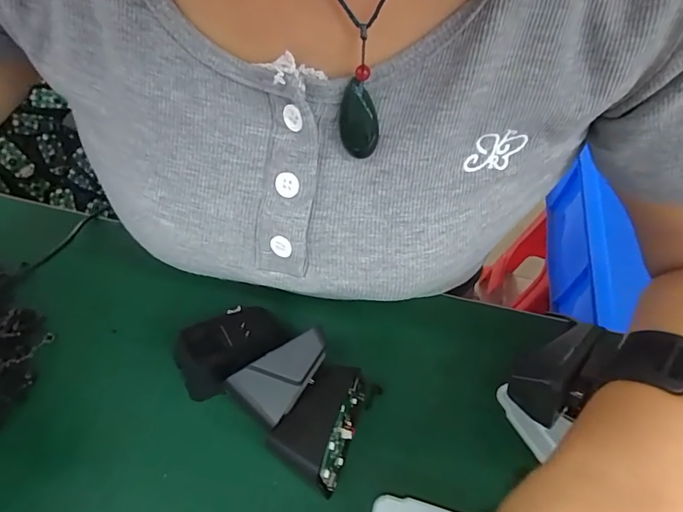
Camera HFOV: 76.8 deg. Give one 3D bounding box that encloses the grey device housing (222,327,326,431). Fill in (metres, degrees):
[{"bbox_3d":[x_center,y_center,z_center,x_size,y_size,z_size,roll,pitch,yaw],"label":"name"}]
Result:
[{"bbox_3d":[-0.036,0.070,0.264,0.035,0.016,0.062,34,60,20],"label":"grey device housing"}]

